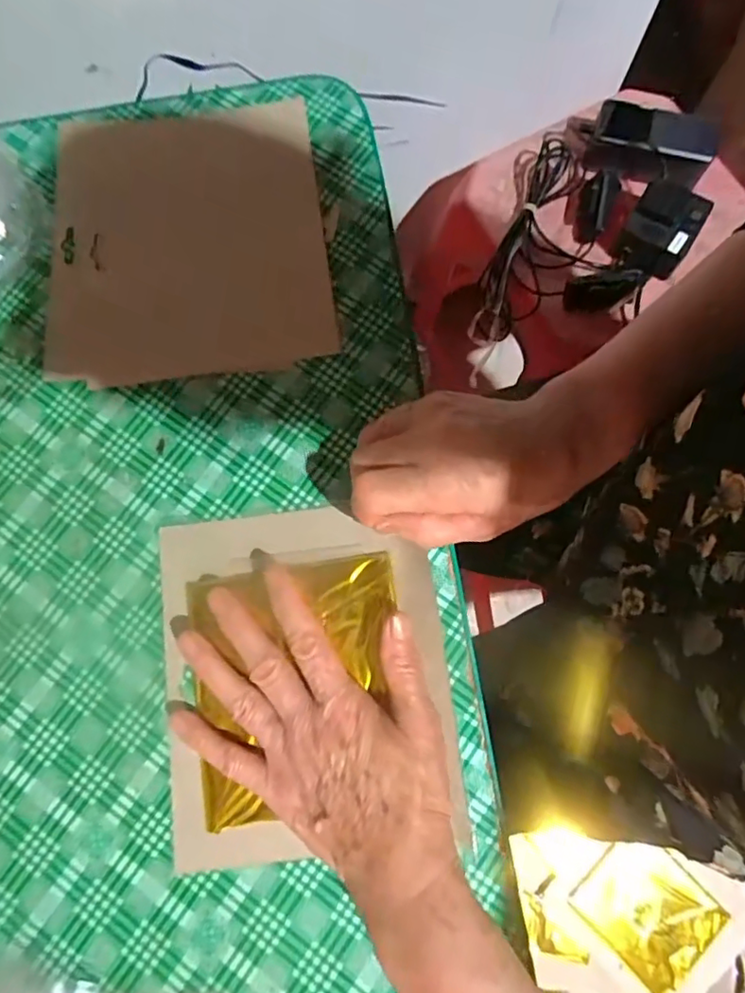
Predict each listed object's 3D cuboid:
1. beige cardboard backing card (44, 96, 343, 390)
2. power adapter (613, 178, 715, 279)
[{"bbox_3d":[-0.126,-0.177,0.383,0.186,0.009,0.195,-6,79,-1],"label":"beige cardboard backing card"},{"bbox_3d":[0.309,-0.288,0.599,0.069,0.048,0.080,30,82,8],"label":"power adapter"}]

